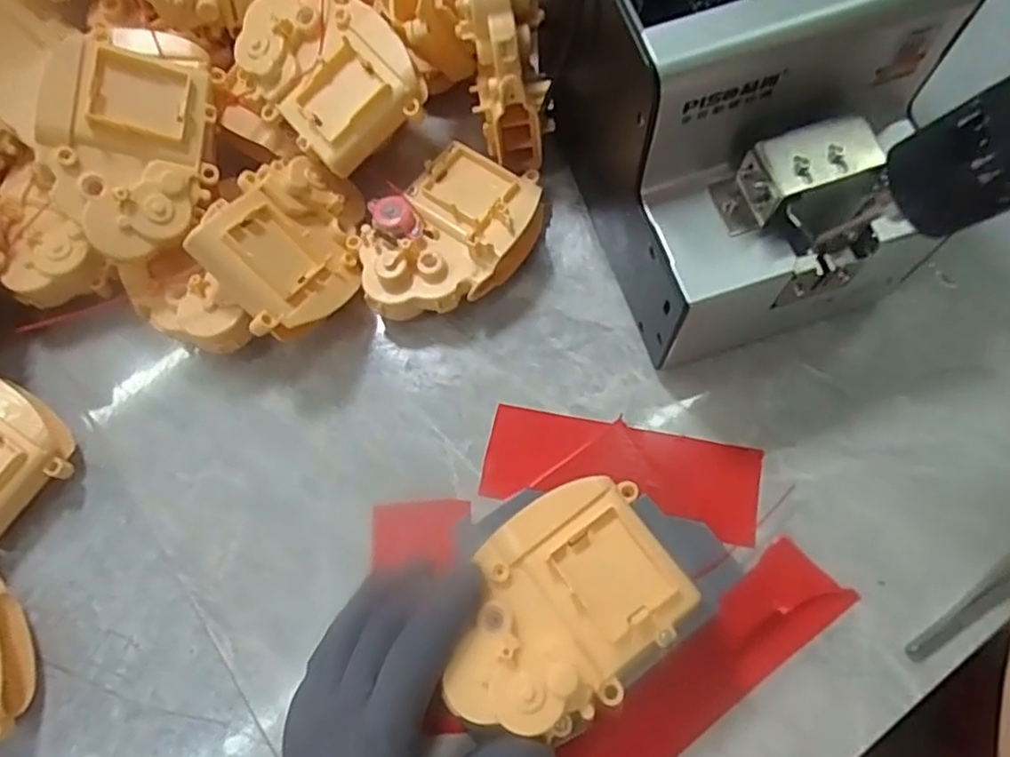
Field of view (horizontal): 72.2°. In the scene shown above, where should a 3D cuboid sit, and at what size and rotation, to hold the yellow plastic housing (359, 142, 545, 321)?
[{"bbox_3d":[-0.030,-0.072,0.355,0.069,0.033,0.099,42,78,15],"label":"yellow plastic housing"}]

